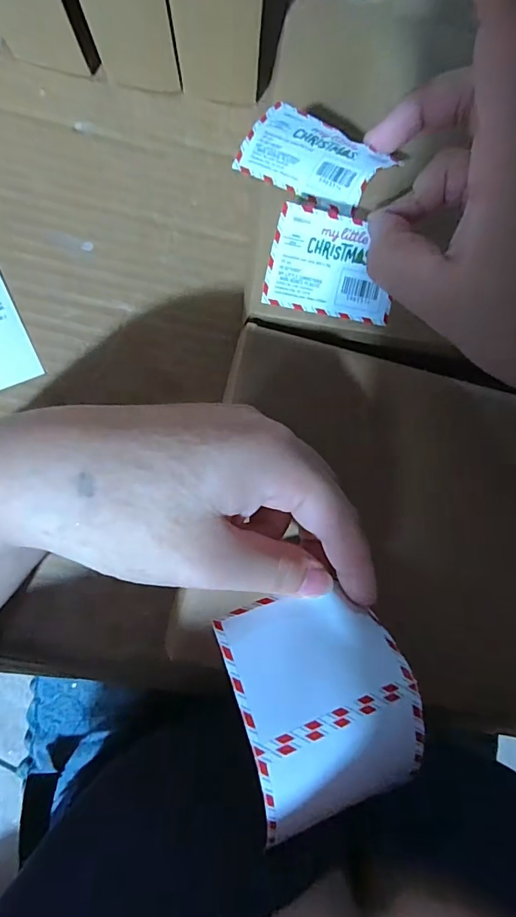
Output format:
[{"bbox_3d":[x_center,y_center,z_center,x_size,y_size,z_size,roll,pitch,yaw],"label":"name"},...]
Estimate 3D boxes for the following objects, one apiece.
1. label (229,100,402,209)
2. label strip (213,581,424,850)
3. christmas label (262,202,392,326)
[{"bbox_3d":[0.025,-0.133,0.206,0.062,0.040,0.009,5,83,-31],"label":"label"},{"bbox_3d":[0.029,0.096,0.177,0.069,0.027,0.083,-14,92,-9],"label":"label strip"},{"bbox_3d":[0.036,-0.089,0.216,0.061,0.006,0.043,8,123,-8],"label":"christmas label"}]

